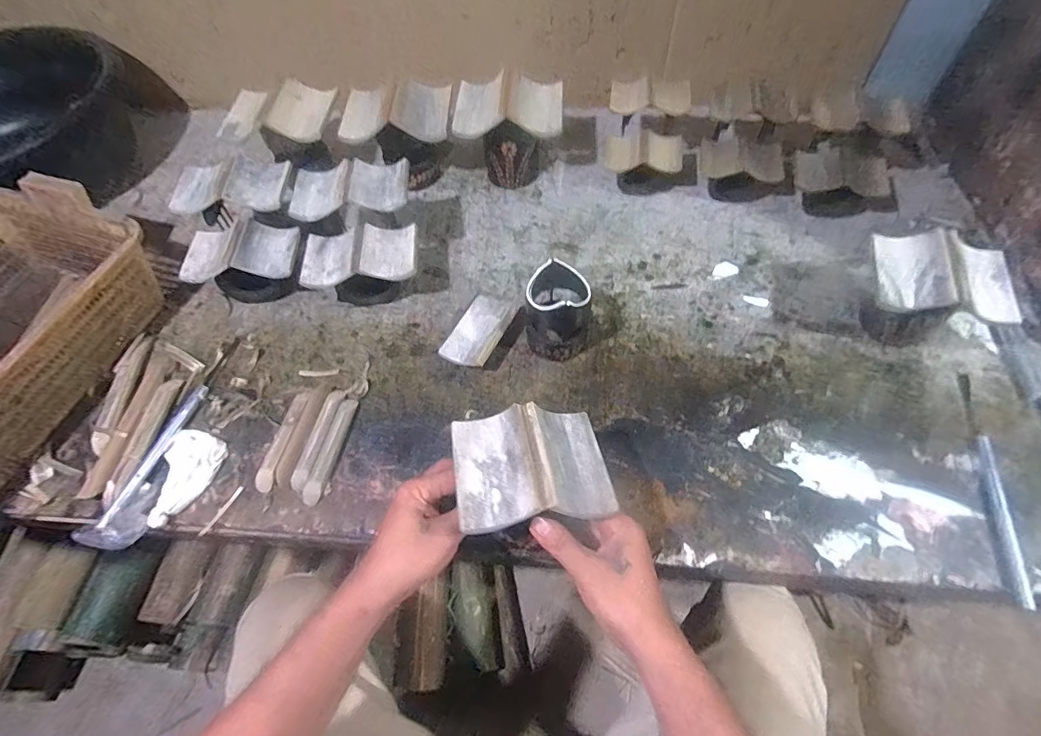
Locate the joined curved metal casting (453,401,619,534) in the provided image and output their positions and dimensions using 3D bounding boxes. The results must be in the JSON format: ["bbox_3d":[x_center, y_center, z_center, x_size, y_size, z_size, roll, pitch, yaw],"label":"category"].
[{"bbox_3d":[0.009,0.078,0.393,0.122,0.037,0.098,-7,59,-5],"label":"joined curved metal casting"}]

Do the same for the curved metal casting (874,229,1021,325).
[{"bbox_3d":[0.440,-0.097,0.493,0.124,0.032,0.099,13,58,12],"label":"curved metal casting"}]

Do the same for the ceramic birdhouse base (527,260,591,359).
[{"bbox_3d":[0.043,-0.066,0.551,0.068,0.090,0.071,10,57,9],"label":"ceramic birdhouse base"}]

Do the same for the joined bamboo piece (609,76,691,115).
[{"bbox_3d":[0.177,-0.367,0.655,0.105,0.029,0.048,2,56,4],"label":"joined bamboo piece"}]

